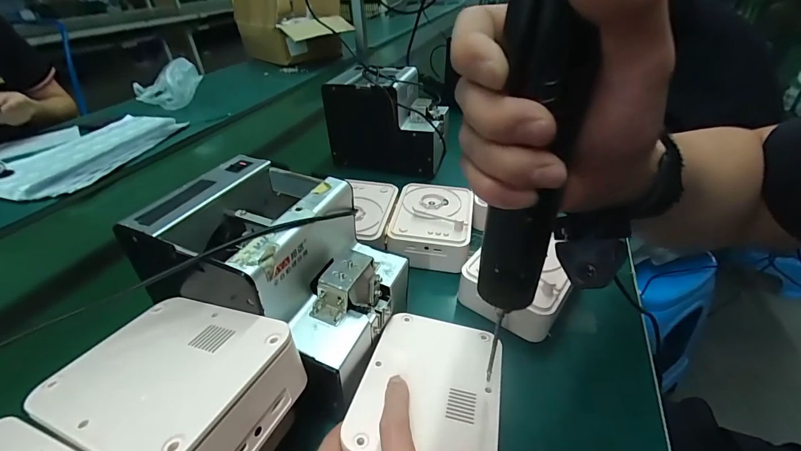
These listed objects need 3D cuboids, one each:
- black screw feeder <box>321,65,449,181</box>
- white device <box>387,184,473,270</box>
[{"bbox_3d":[-0.015,-0.181,0.633,0.190,0.147,0.125,9,37,16],"label":"black screw feeder"},{"bbox_3d":[0.042,-0.003,0.472,0.101,0.049,0.129,4,36,10],"label":"white device"}]

